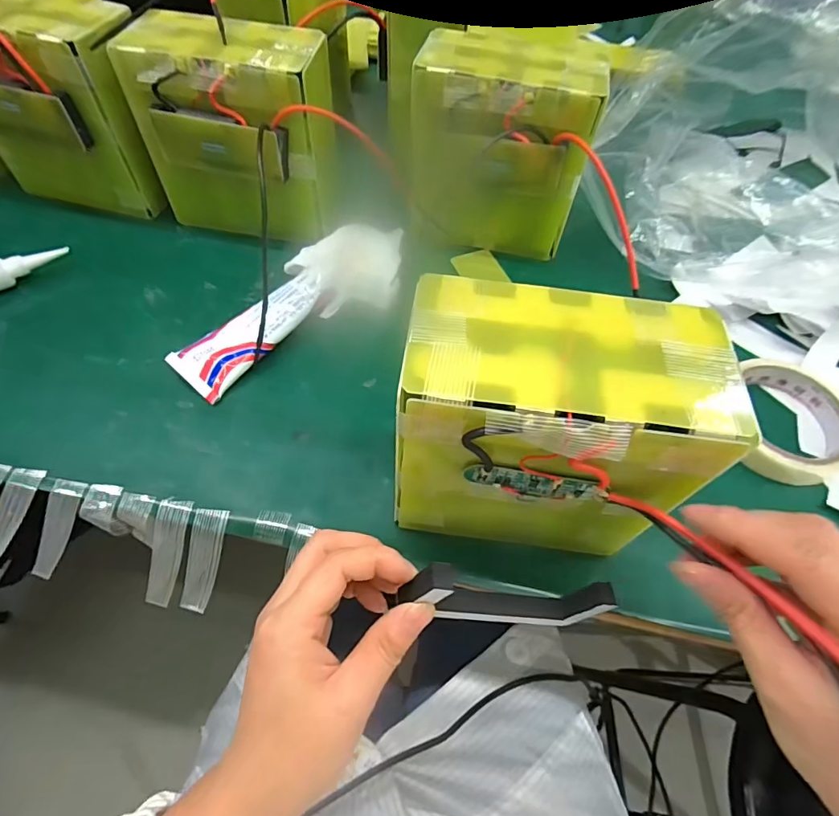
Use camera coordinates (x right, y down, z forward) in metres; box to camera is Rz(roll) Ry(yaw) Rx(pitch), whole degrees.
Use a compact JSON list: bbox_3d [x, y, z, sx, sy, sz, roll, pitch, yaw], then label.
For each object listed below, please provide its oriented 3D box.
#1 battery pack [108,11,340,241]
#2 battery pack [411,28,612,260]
[{"bbox_3d":[-0.149,-0.224,0.401,0.152,0.139,0.099,4,58,-1],"label":"battery pack"},{"bbox_3d":[0.063,-0.216,0.405,0.146,0.142,0.093,13,58,5],"label":"battery pack"}]

